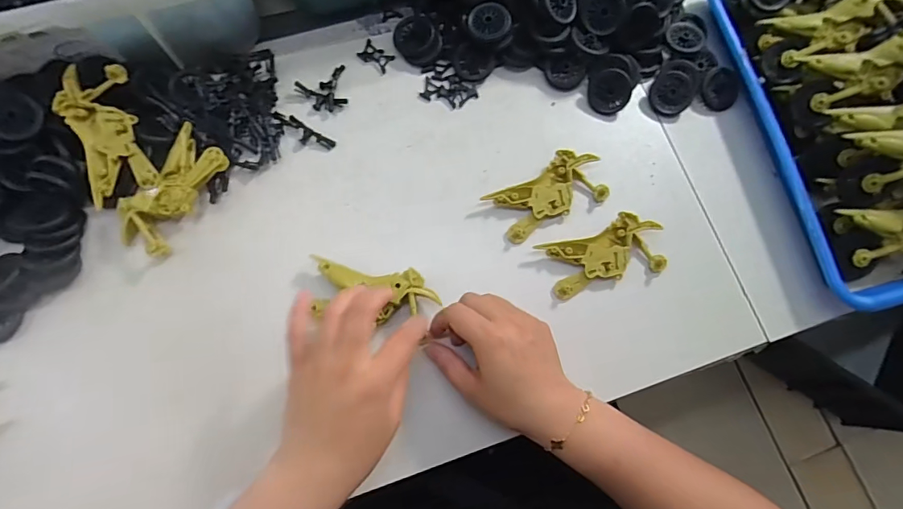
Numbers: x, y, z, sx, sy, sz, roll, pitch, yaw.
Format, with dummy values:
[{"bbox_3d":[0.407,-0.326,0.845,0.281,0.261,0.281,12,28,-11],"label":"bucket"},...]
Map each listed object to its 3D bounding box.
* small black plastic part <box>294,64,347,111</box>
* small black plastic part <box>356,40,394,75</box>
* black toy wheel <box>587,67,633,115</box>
[{"bbox_3d":[-0.112,-0.147,0.416,0.046,0.004,0.037,-27,78,-8],"label":"small black plastic part"},{"bbox_3d":[-0.070,-0.185,0.432,0.034,0.004,0.021,35,77,7],"label":"small black plastic part"},{"bbox_3d":[0.145,-0.149,0.424,0.038,0.015,0.038,3,102,15],"label":"black toy wheel"}]

